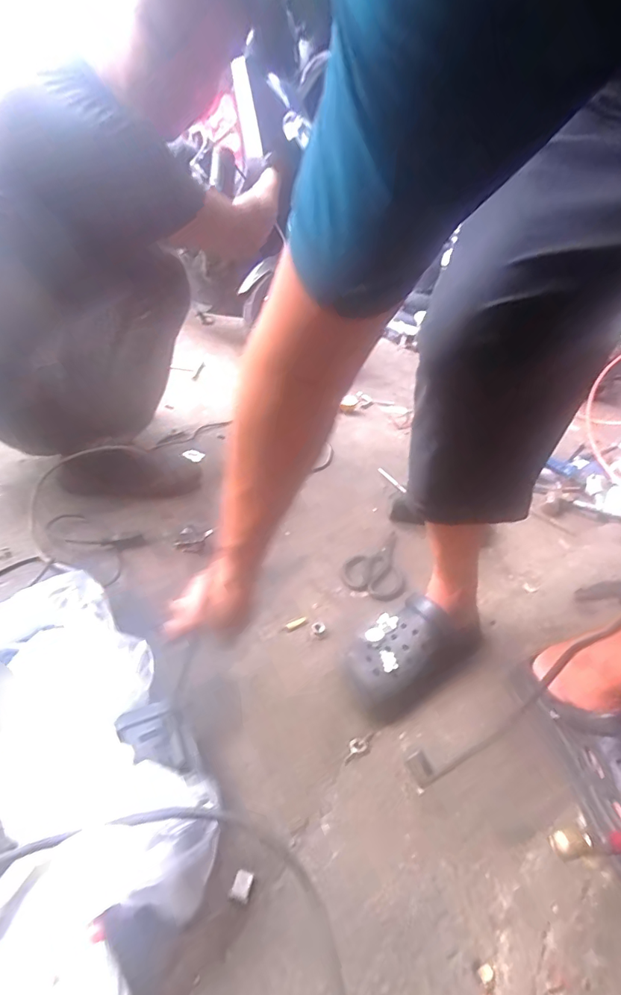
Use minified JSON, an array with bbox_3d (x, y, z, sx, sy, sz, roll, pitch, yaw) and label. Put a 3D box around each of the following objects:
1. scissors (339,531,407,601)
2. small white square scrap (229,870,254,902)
[{"bbox_3d":[0.132,0.114,0.822,0.106,0.008,0.201,20,33,22],"label":"scissors"},{"bbox_3d":[-0.060,0.335,0.398,0.016,0.004,0.020,10,31,7],"label":"small white square scrap"}]

